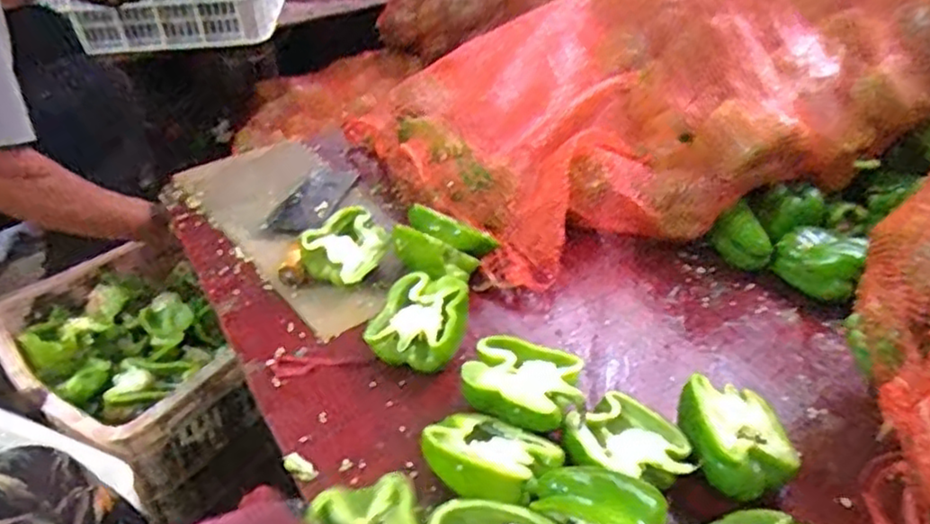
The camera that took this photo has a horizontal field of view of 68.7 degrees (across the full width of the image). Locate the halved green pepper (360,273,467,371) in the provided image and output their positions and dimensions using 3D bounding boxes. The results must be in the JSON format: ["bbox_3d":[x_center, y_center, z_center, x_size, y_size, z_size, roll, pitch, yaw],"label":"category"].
[{"bbox_3d":[-0.043,0.059,0.669,0.090,0.050,0.104,7,38,12],"label":"halved green pepper"}]

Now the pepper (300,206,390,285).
[{"bbox_3d":[-0.133,-0.014,0.768,0.078,0.037,0.101,40,38,1],"label":"pepper"}]

